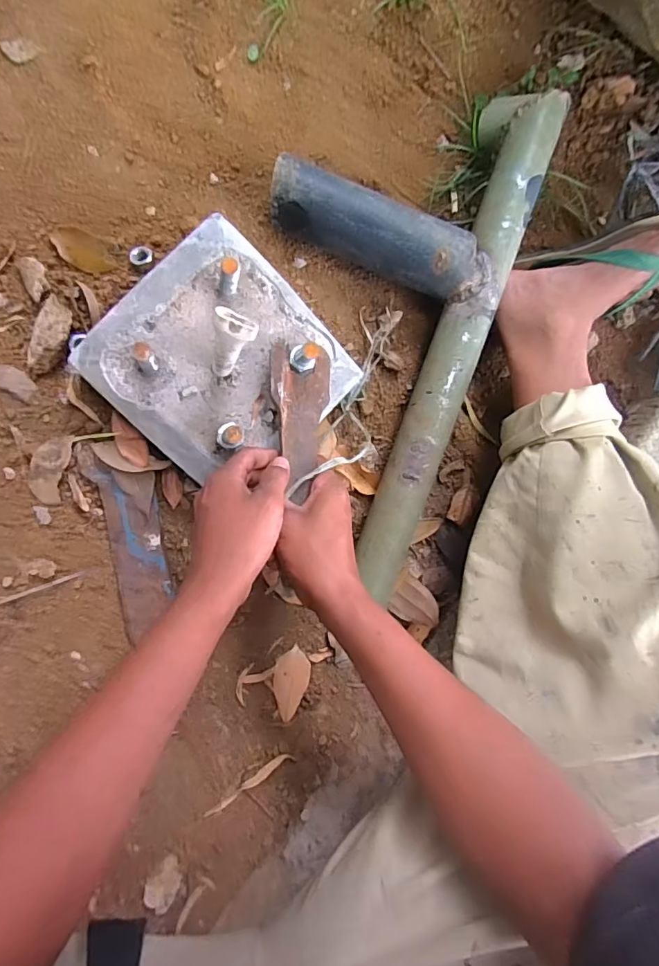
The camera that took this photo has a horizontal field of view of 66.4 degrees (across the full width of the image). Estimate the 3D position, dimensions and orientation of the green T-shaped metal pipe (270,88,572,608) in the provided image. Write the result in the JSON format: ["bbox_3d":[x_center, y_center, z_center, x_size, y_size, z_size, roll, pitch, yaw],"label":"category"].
[{"bbox_3d":[0.048,-0.165,0.535,0.277,0.063,0.577,16,85,-8],"label":"green T-shaped metal pipe"}]

